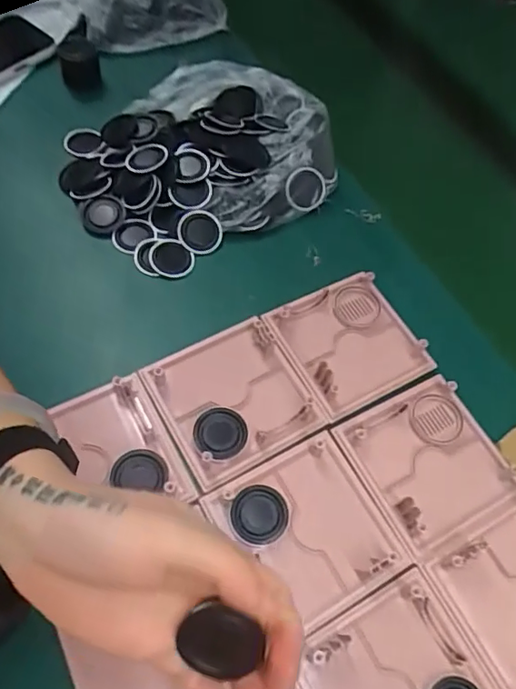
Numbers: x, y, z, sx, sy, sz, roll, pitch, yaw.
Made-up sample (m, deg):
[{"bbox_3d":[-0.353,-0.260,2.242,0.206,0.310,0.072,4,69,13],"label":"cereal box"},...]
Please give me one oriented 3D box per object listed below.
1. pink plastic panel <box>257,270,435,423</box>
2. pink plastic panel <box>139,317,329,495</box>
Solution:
[{"bbox_3d":[0.076,-0.003,0.449,0.105,0.022,0.104,-24,65,-19],"label":"pink plastic panel"},{"bbox_3d":[-0.019,0.041,0.415,0.106,0.011,0.108,-25,65,-19],"label":"pink plastic panel"}]

